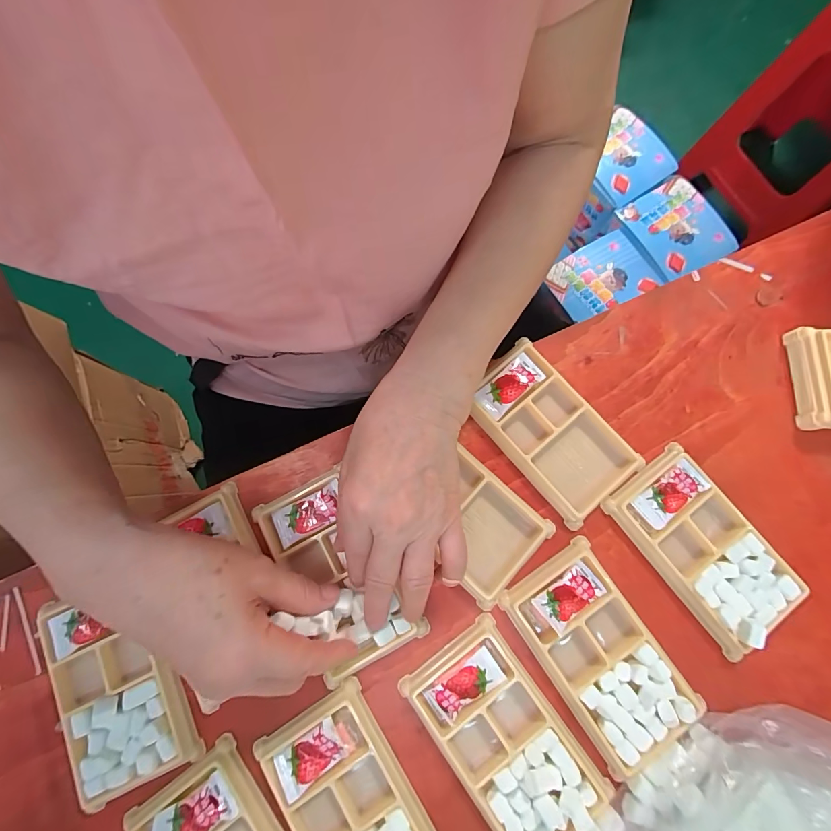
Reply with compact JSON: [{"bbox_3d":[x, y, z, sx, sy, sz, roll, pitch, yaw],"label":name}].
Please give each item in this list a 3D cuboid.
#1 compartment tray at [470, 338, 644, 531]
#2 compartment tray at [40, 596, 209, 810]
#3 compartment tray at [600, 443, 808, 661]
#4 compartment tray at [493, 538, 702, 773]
[{"bbox_3d":[0.105,0.012,0.307,0.073,0.013,0.133,-39,80,-8],"label":"compartment tray"},{"bbox_3d":[-0.208,0.187,0.268,0.074,0.014,0.130,-26,79,-5],"label":"compartment tray"},{"bbox_3d":[0.214,0.095,0.286,0.075,0.014,0.133,-37,80,-7],"label":"compartment tray"},{"bbox_3d":[0.129,0.165,0.272,0.075,0.012,0.131,-34,80,-7],"label":"compartment tray"}]

